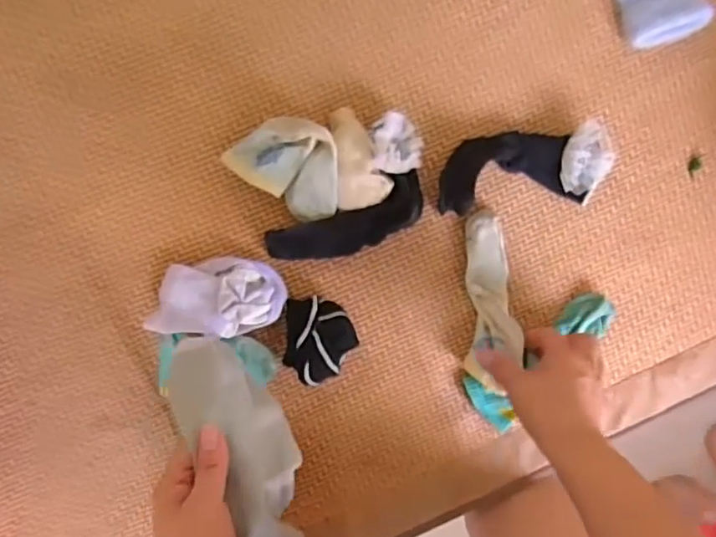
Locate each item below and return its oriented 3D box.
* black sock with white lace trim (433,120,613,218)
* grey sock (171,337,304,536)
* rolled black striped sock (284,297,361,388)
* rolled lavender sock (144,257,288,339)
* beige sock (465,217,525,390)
[{"bbox_3d":[0.151,-0.089,0.517,0.155,0.029,0.068,-5,99,-5],"label":"black sock with white lace trim"},{"bbox_3d":[-0.079,0.144,0.430,0.062,0.041,0.197,-22,90,-4],"label":"grey sock"},{"bbox_3d":[-0.034,0.065,0.515,0.062,0.037,0.075,3,99,-6],"label":"rolled black striped sock"},{"bbox_3d":[-0.118,0.025,0.498,0.106,0.033,0.066,7,98,-7],"label":"rolled lavender sock"},{"bbox_3d":[0.122,0.030,0.530,0.046,0.027,0.160,-4,90,-6],"label":"beige sock"}]

